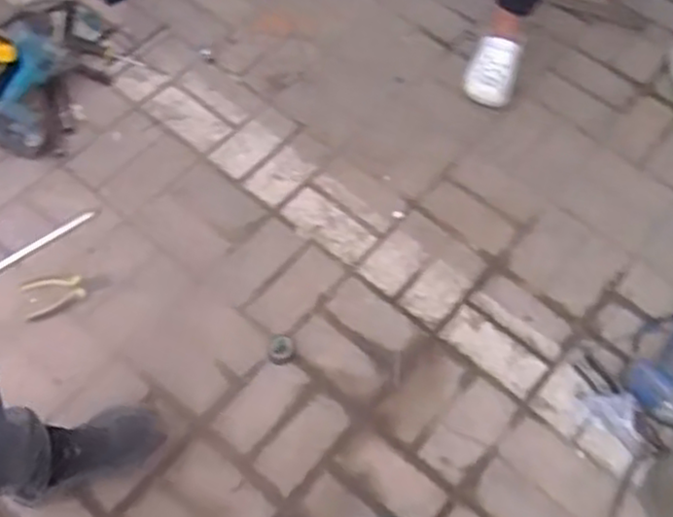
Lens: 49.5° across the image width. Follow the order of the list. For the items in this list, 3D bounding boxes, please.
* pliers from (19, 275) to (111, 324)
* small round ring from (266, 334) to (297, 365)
[{"bbox_3d":[-0.493,0.058,1.326,0.149,0.011,0.075,-21,75,-20],"label":"pliers"},{"bbox_3d":[-0.098,0.163,1.301,0.052,0.013,0.054,0,60,0],"label":"small round ring"}]

